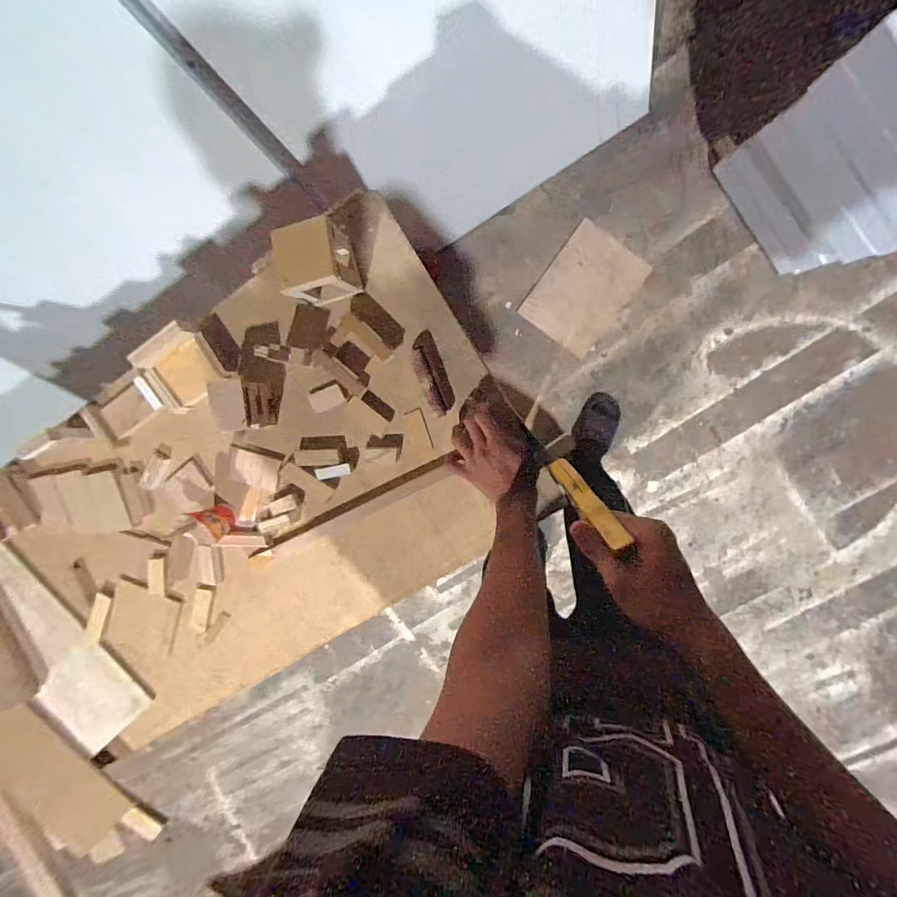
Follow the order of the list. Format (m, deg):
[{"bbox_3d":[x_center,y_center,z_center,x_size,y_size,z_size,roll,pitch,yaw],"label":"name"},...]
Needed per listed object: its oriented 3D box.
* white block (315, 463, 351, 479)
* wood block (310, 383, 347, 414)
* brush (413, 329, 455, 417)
[{"bbox_3d":[-0.172,0.035,0.617,0.049,0.008,0.017,-10,97,8],"label":"white block"},{"bbox_3d":[-0.178,-0.073,0.611,0.051,0.006,0.030,-20,96,9],"label":"wood block"},{"bbox_3d":[-0.023,-0.106,0.588,0.038,0.027,0.117,-20,96,9],"label":"brush"}]

